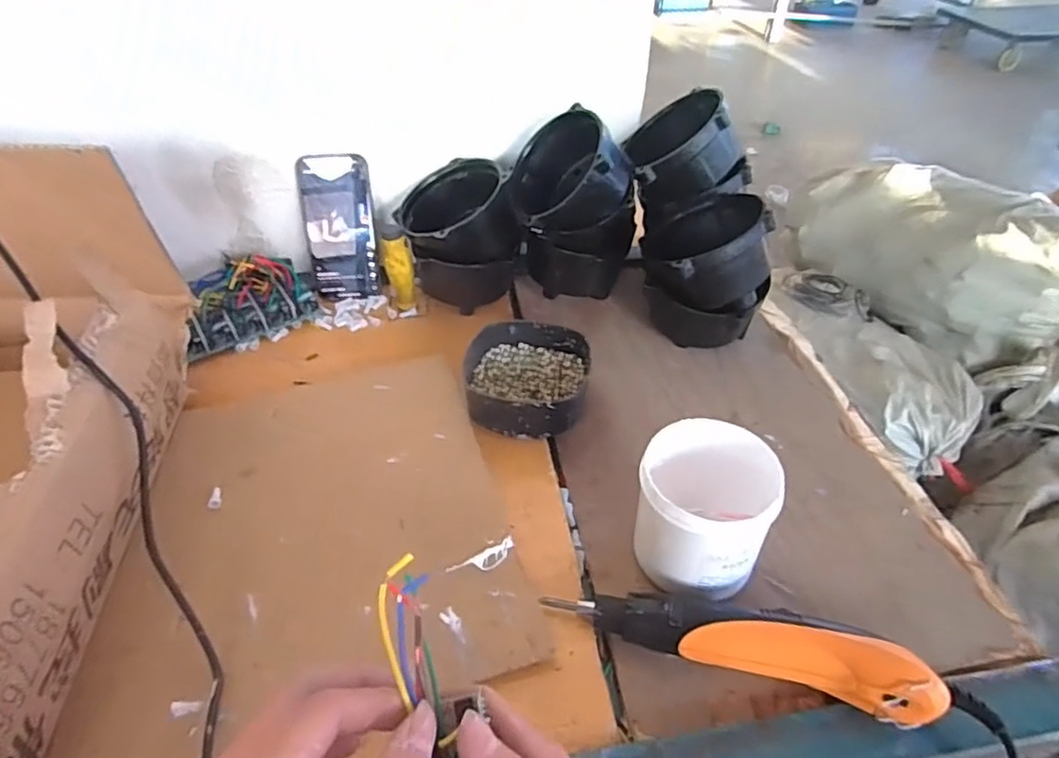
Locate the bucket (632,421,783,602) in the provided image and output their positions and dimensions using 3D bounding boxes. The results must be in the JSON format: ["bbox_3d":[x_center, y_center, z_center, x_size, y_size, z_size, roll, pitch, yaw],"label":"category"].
[{"bbox_3d":[0.124,0.101,0.458,0.089,0.115,0.082,0,42,0],"label":"bucket"}]

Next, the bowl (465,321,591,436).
[{"bbox_3d":[-0.002,-0.001,0.612,0.115,0.045,0.126,0,42,0],"label":"bowl"}]

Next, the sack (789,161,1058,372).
[{"bbox_3d":[0.910,-0.329,1.455,0.304,0.265,0.671,-24,47,-25],"label":"sack"}]

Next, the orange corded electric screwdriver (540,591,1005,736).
[{"bbox_3d":[0.151,0.176,0.419,0.283,0.048,0.048,14,44,15],"label":"orange corded electric screwdriver"}]

